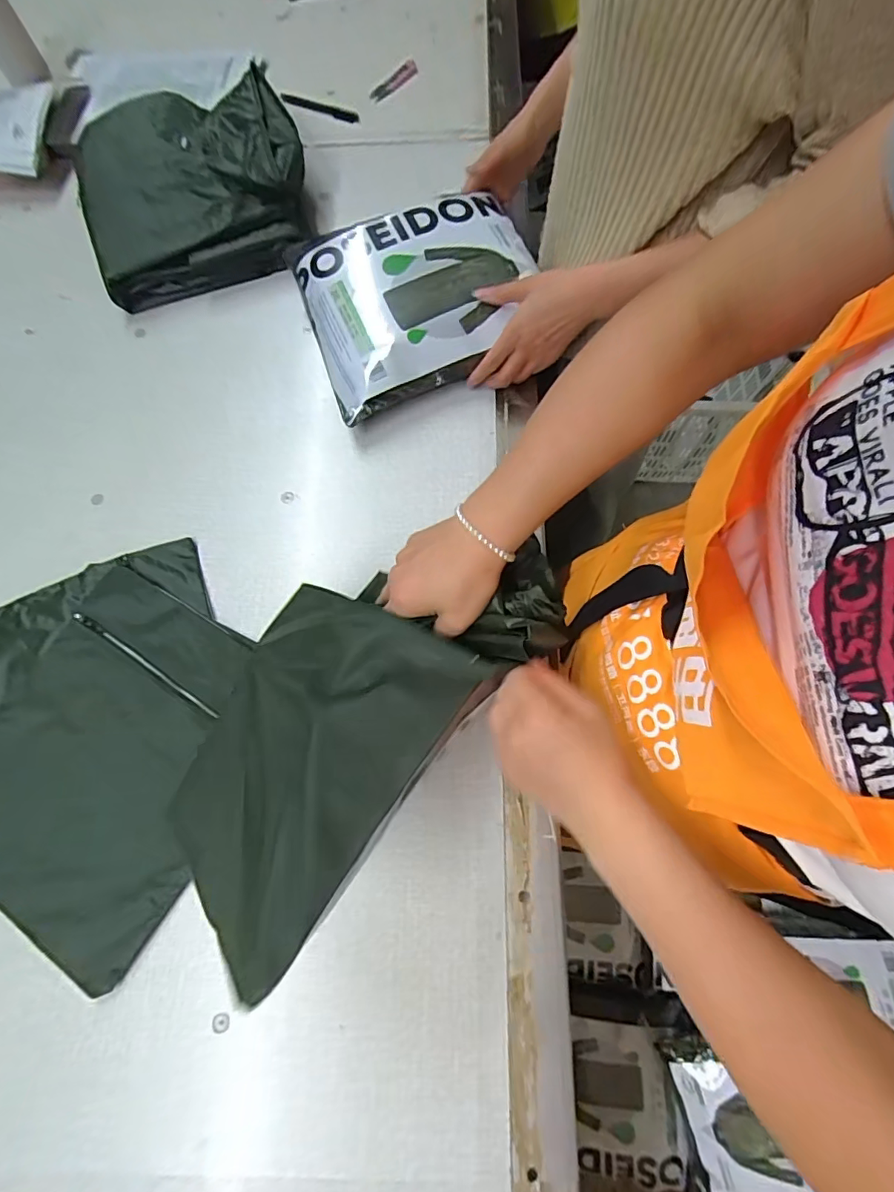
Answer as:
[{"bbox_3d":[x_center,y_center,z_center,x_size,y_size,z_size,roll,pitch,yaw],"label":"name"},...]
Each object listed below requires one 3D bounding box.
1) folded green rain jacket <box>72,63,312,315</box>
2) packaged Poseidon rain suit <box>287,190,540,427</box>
[{"bbox_3d":[-0.331,-0.548,0.658,0.279,0.081,0.269,-15,72,-3],"label":"folded green rain jacket"},{"bbox_3d":[-0.026,-0.349,0.587,0.271,0.071,0.228,-20,72,-4],"label":"packaged Poseidon rain suit"}]

